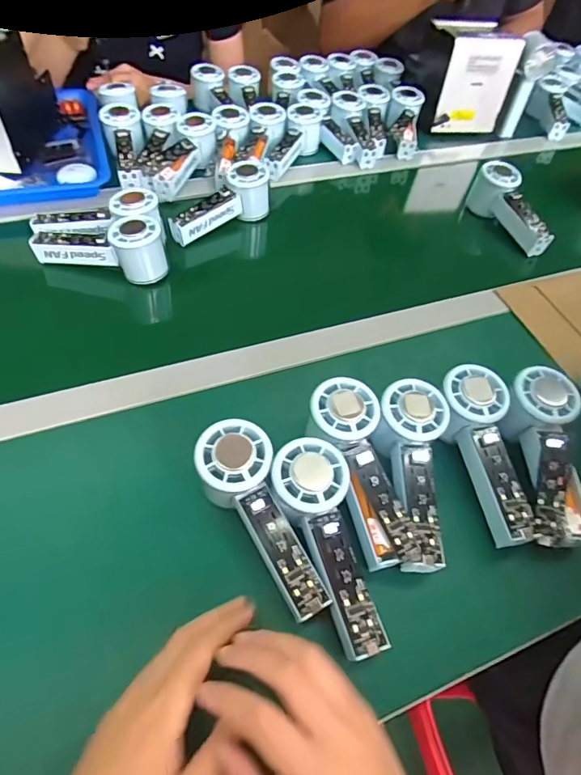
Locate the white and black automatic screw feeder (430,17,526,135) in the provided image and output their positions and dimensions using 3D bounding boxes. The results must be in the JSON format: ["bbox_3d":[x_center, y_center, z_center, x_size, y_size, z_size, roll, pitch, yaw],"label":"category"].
[{"bbox_3d":[0.307,-0.542,0.792,0.127,0.135,0.103,-3,54,-8],"label":"white and black automatic screw feeder"}]

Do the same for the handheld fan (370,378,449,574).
[{"bbox_3d":[0.101,0.071,0.379,0.059,0.045,0.155,1,68,-5],"label":"handheld fan"}]

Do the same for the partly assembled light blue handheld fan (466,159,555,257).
[{"bbox_3d":[0.319,-0.252,0.652,0.056,0.058,0.148,-19,71,-18],"label":"partly assembled light blue handheld fan"}]

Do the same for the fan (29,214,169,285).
[{"bbox_3d":[-0.220,-0.163,0.527,0.148,0.072,0.051,11,54,2],"label":"fan"}]

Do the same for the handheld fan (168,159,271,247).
[{"bbox_3d":[-0.090,-0.241,0.595,0.045,0.061,0.144,38,59,20],"label":"handheld fan"}]

